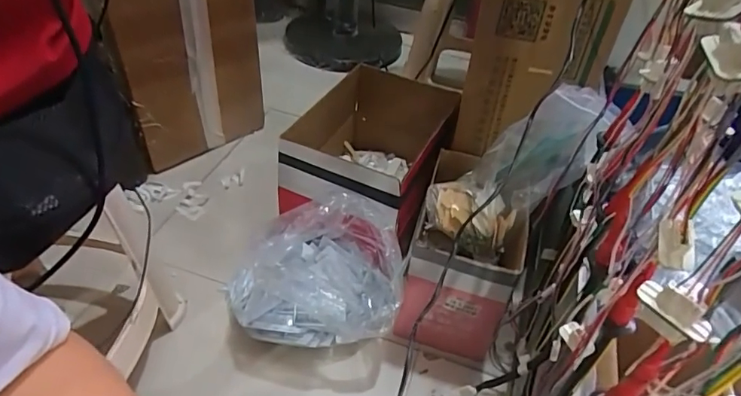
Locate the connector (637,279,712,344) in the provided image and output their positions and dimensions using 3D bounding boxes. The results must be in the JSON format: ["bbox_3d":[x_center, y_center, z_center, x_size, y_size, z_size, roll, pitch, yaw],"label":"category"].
[{"bbox_3d":[0.180,0.065,0.289,0.018,0.031,0.041,-30,54,-33],"label":"connector"}]

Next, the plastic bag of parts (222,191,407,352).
[{"bbox_3d":[-0.102,0.128,0.855,0.301,0.185,0.198,9,43,2],"label":"plastic bag of parts"}]

